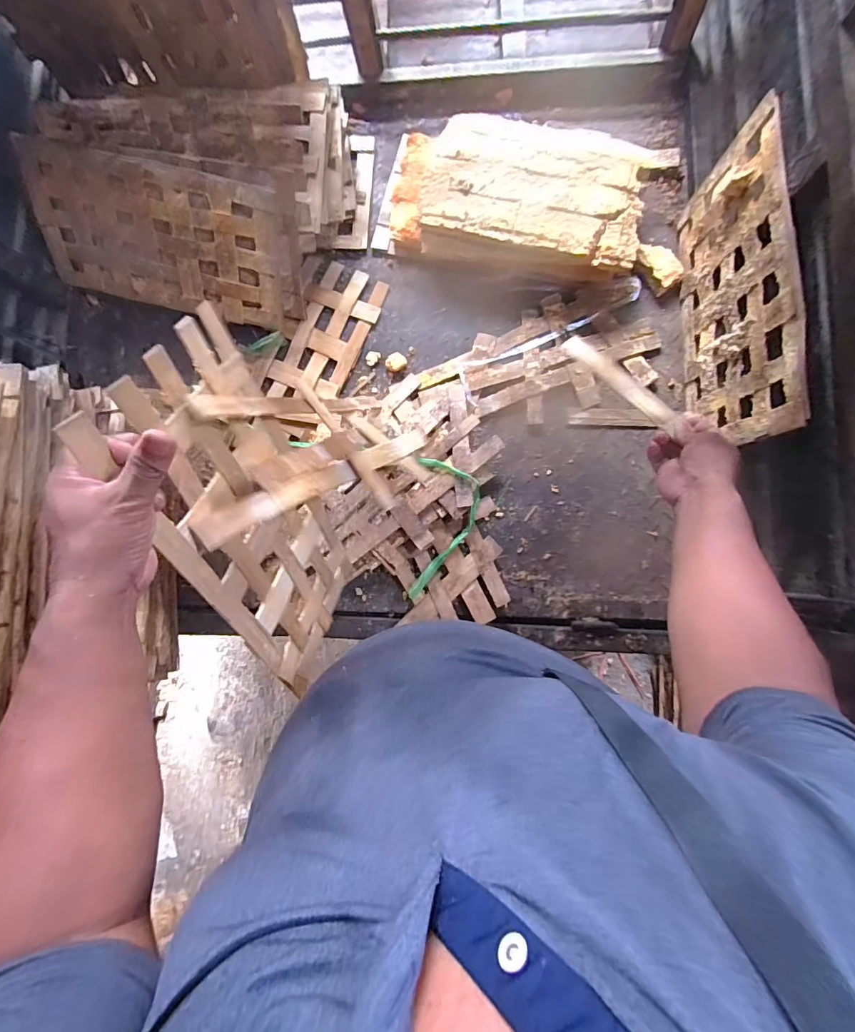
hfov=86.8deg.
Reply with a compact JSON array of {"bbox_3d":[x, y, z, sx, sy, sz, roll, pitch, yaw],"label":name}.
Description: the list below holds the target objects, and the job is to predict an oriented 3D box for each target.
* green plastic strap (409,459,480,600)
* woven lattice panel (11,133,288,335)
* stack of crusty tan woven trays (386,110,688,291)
[{"bbox_3d":[0.031,0.024,0.767,0.105,0.030,0.235,4,84,6],"label":"green plastic strap"},{"bbox_3d":[-0.463,-0.476,0.788,0.436,0.223,0.021,13,43,2],"label":"woven lattice panel"},{"bbox_3d":[0.192,-0.566,0.792,0.525,0.088,0.270,10,84,6],"label":"stack of crusty tan woven trays"}]

